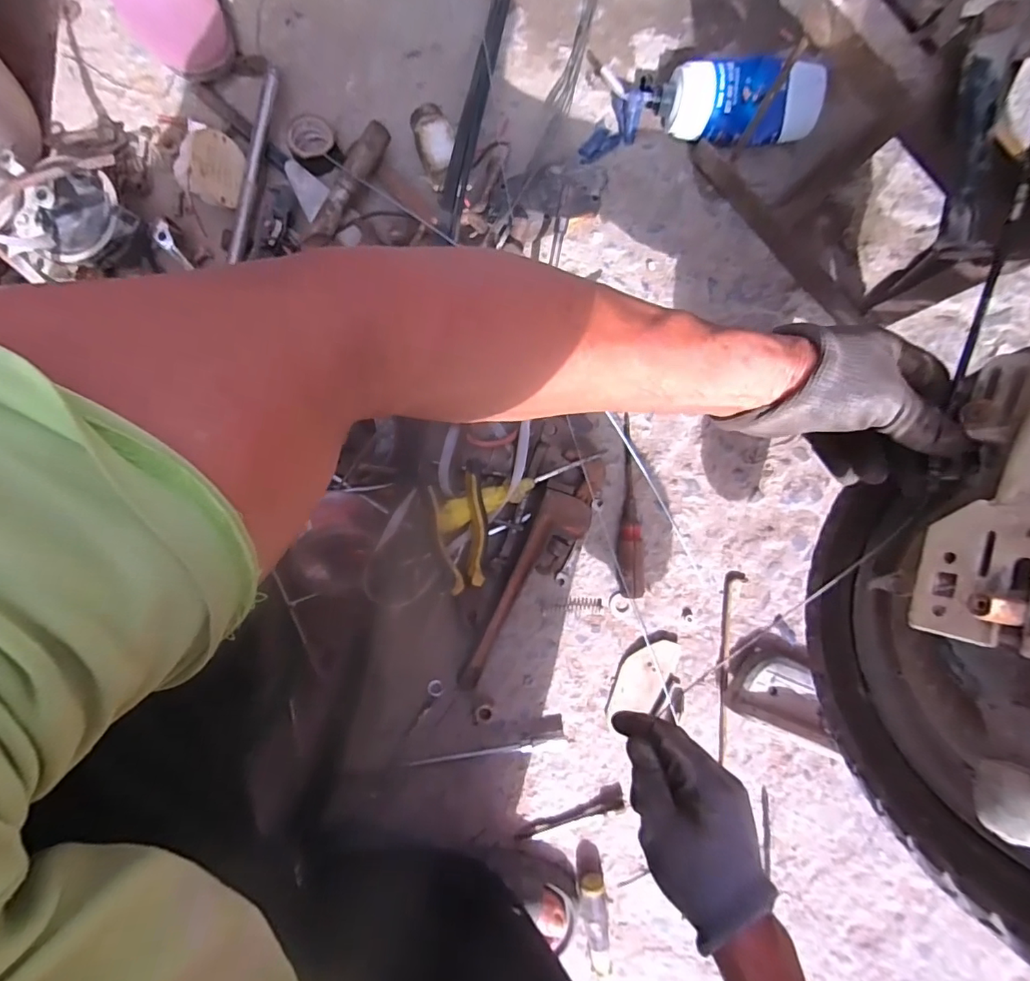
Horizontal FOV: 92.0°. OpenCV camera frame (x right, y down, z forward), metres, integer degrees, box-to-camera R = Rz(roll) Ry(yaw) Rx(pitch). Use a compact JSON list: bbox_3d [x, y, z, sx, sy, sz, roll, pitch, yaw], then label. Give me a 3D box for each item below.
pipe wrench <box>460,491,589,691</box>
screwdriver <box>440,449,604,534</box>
[{"bbox_3d":[0.013,0.114,0.546,0.056,0.033,0.235,25,88,-2],"label":"pipe wrench"},{"bbox_3d":[0.010,-0.005,0.515,0.194,0.025,0.027,-23,90,-18],"label":"screwdriver"}]

